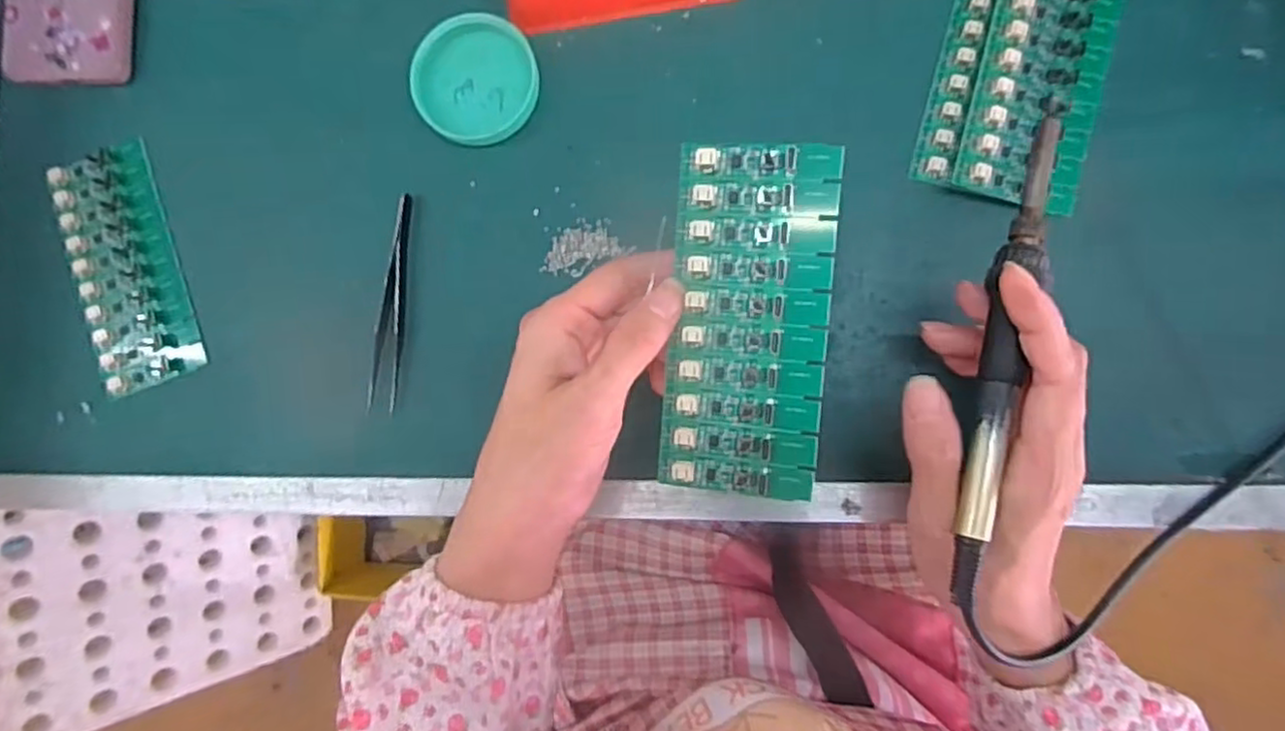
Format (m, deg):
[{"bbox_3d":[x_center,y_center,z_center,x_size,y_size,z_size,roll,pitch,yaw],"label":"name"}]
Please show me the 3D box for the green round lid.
[{"bbox_3d":[-0.089,-0.152,0.366,0.064,0.009,0.065,0,87,6],"label":"green round lid"}]

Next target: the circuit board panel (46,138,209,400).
[{"bbox_3d":[-0.290,-0.055,0.388,0.058,0.009,0.135,-19,85,5],"label":"circuit board panel"}]

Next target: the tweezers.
[{"bbox_3d":[-0.132,-0.034,0.367,0.015,0.009,0.113,7,88,7],"label":"tweezers"}]

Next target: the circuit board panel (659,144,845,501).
[{"bbox_3d":[0.042,-0.017,0.273,0.062,0.006,0.135,5,94,14],"label":"circuit board panel"}]

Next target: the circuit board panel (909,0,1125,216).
[{"bbox_3d":[0.187,-0.148,0.335,0.077,0.018,0.138,15,89,7],"label":"circuit board panel"}]

